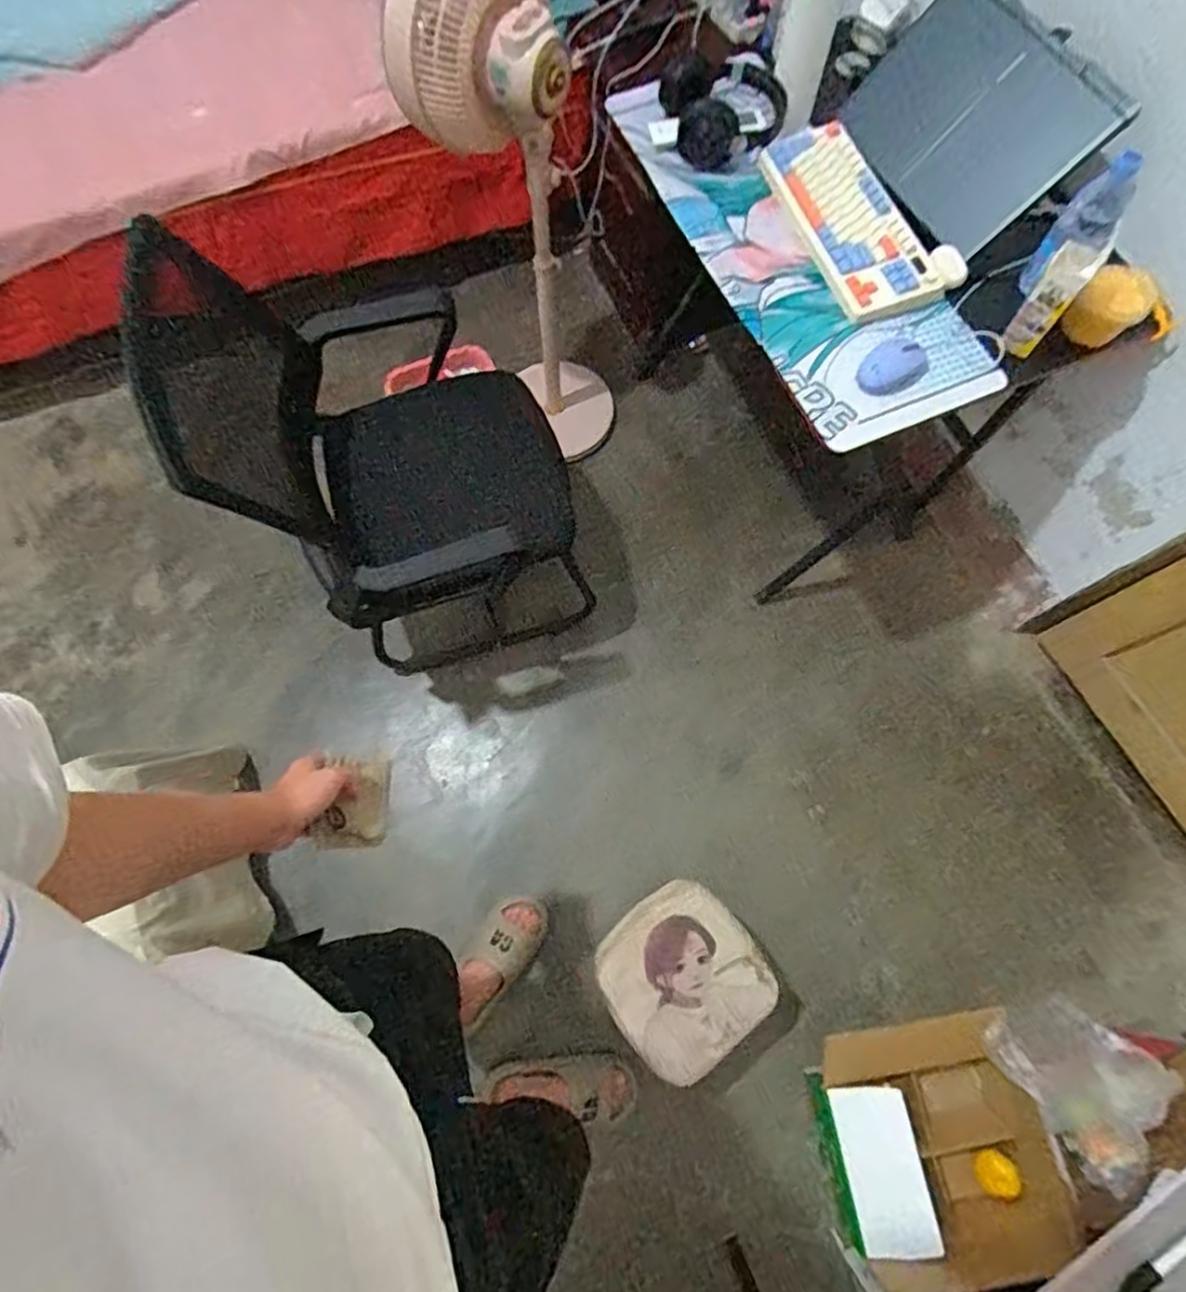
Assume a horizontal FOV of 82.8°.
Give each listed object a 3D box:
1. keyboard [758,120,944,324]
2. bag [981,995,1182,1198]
[{"bbox_3d":[0.385,-0.646,1.009,0.138,0.028,0.345,-23,73,-7],"label":"keyboard"},{"bbox_3d":[0.853,0.754,1.174,0.239,0.114,0.282,-31,74,-9],"label":"bag"}]

